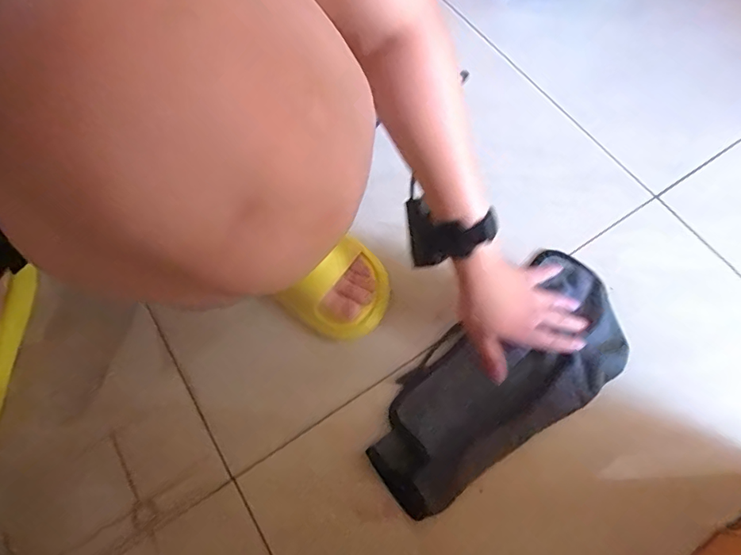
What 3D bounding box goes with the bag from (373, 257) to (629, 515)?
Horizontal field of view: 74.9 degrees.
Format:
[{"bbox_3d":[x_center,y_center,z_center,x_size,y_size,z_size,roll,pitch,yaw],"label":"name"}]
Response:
[{"bbox_3d":[0.139,0.104,0.512,0.317,0.028,0.135,-34,71,-10],"label":"bag"}]

